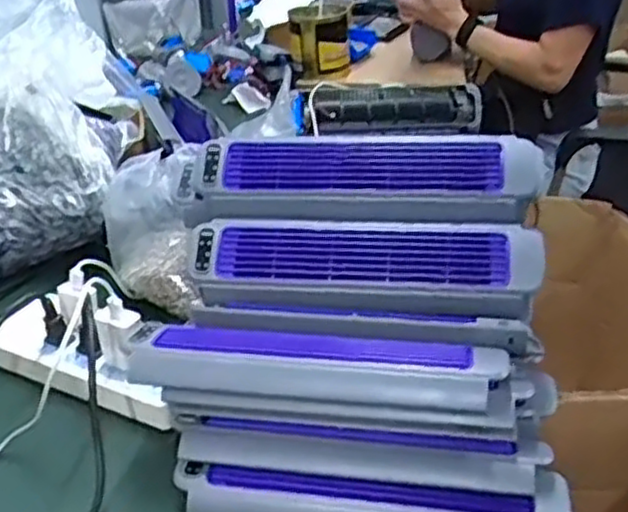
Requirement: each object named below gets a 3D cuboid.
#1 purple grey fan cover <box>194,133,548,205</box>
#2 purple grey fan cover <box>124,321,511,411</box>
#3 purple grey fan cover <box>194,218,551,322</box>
[{"bbox_3d":[0.045,-0.070,0.698,0.305,0.076,0.048,5,-10,12],"label":"purple grey fan cover"},{"bbox_3d":[0.001,0.088,0.603,0.288,0.042,0.065,2,31,8],"label":"purple grey fan cover"},{"bbox_3d":[0.041,0.010,0.662,0.295,0.035,0.083,4,74,9],"label":"purple grey fan cover"}]

